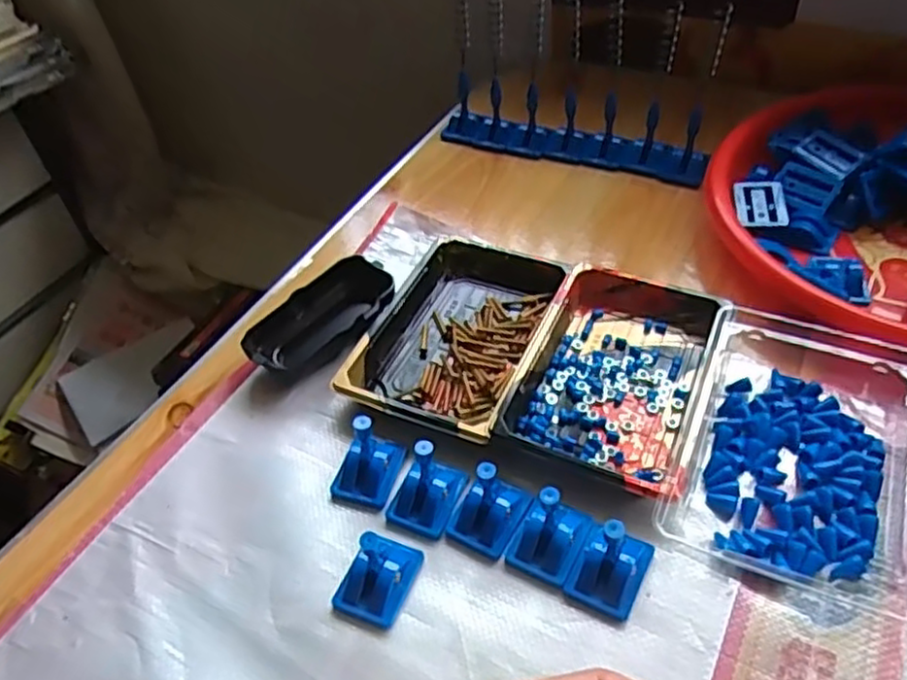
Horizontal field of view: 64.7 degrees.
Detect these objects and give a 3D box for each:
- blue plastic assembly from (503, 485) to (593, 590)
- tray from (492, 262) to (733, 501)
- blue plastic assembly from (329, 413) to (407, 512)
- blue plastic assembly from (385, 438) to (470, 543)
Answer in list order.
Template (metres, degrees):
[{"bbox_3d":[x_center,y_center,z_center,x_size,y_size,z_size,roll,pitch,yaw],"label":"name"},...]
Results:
[{"bbox_3d":[0.049,0.097,0.368,0.033,0.043,0.036,22,54,25],"label":"blue plastic assembly"},{"bbox_3d":[0.101,0.017,0.445,0.102,0.023,0.163,16,51,20],"label":"tray"},{"bbox_3d":[-0.051,0.067,0.404,0.032,0.043,0.037,17,52,21],"label":"blue plastic assembly"},{"bbox_3d":[-0.016,0.078,0.389,0.036,0.042,0.040,16,51,20],"label":"blue plastic assembly"}]

